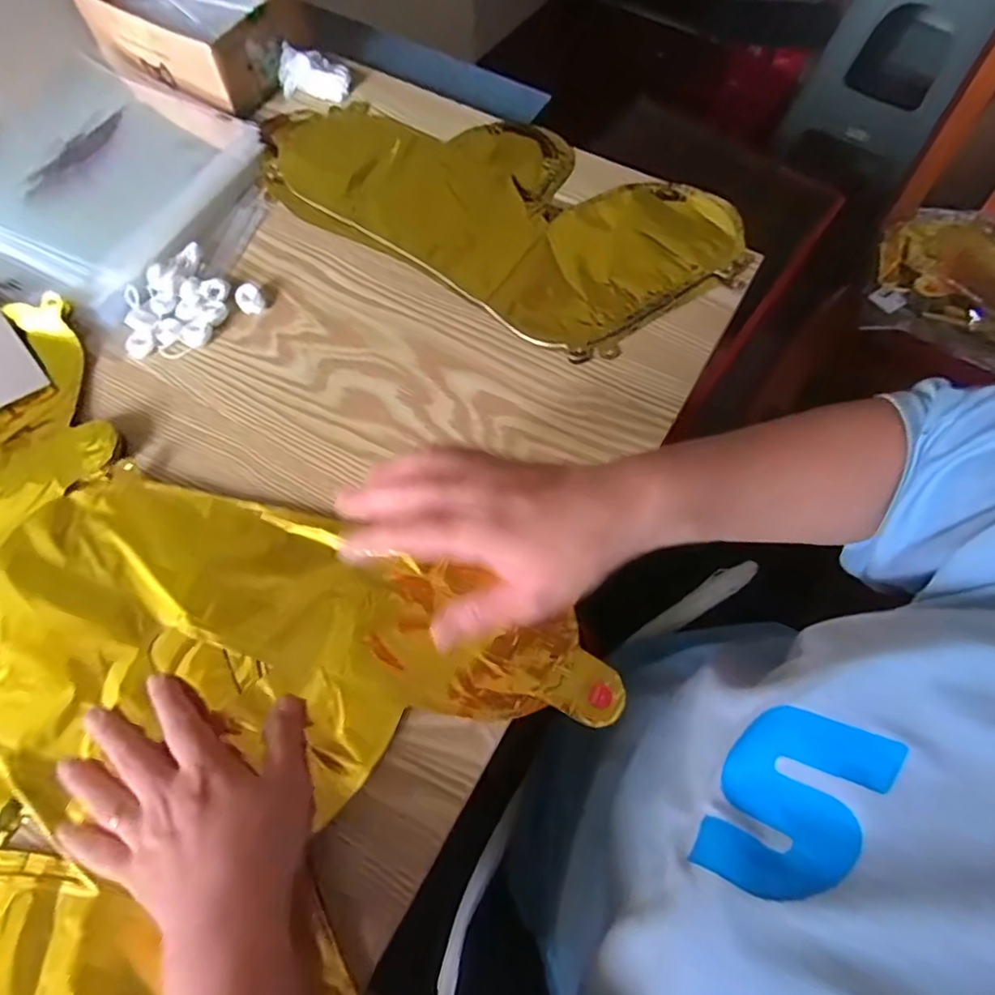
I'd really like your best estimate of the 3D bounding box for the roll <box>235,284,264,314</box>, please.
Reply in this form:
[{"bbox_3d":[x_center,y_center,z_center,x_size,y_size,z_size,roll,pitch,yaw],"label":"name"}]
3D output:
[{"bbox_3d":[-0.203,-0.161,0.496,0.020,0.011,0.025,-23,69,-11],"label":"roll"}]

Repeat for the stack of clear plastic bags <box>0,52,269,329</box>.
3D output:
[{"bbox_3d":[-0.357,-0.281,0.539,0.284,0.027,0.236,22,67,8],"label":"stack of clear plastic bags"}]

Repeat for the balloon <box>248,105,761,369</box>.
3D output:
[{"bbox_3d":[-0.005,-0.266,0.543,0.417,0.014,0.210,30,69,11],"label":"balloon"}]

